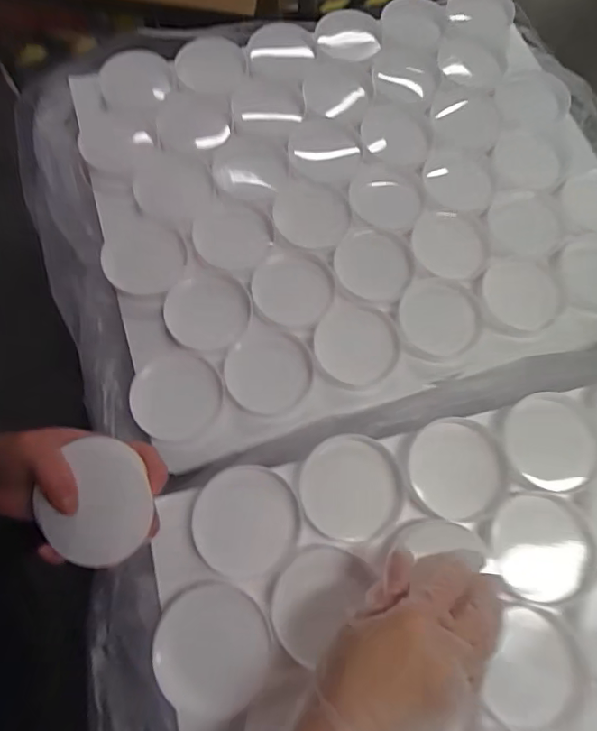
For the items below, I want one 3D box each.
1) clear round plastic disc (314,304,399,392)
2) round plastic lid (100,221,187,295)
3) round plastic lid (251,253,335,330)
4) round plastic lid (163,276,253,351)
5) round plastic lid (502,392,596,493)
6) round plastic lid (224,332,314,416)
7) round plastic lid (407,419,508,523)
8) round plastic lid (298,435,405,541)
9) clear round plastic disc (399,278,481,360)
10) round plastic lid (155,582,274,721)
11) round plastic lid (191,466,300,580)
[{"bbox_3d":[0.053,-0.019,0.457,0.075,0.005,0.078,0,71,-1],"label":"clear round plastic disc"},{"bbox_3d":[-0.145,-0.102,0.476,0.076,0.005,0.076,0,71,-1],"label":"round plastic lid"},{"bbox_3d":[-0.005,-0.071,0.476,0.071,0.012,0.078,0,71,-1],"label":"round plastic lid"},{"bbox_3d":[-0.082,-0.048,0.463,0.075,0.007,0.069,0,71,-1],"label":"round plastic lid"},{"bbox_3d":[0.200,0.060,0.404,0.069,0.014,0.076,20,72,5],"label":"round plastic lid"},{"bbox_3d":[-0.027,0.007,0.445,0.074,0.015,0.069,0,71,-1],"label":"round plastic lid"},{"bbox_3d":[0.123,0.080,0.392,0.073,0.011,0.075,0,71,-1],"label":"round plastic lid"},{"bbox_3d":[0.040,0.092,0.386,0.075,0.006,0.076,0,71,-1],"label":"round plastic lid"},{"bbox_3d":[0.132,-0.044,0.471,0.074,0.012,0.073,-2,71,-2],"label":"clear round plastic disc"},{"bbox_3d":[-0.058,0.193,0.347,0.076,0.014,0.077,1,68,-2],"label":"round plastic lid"},{"bbox_3d":[-0.039,0.113,0.372,0.075,0.006,0.075,0,71,-1],"label":"round plastic lid"}]

